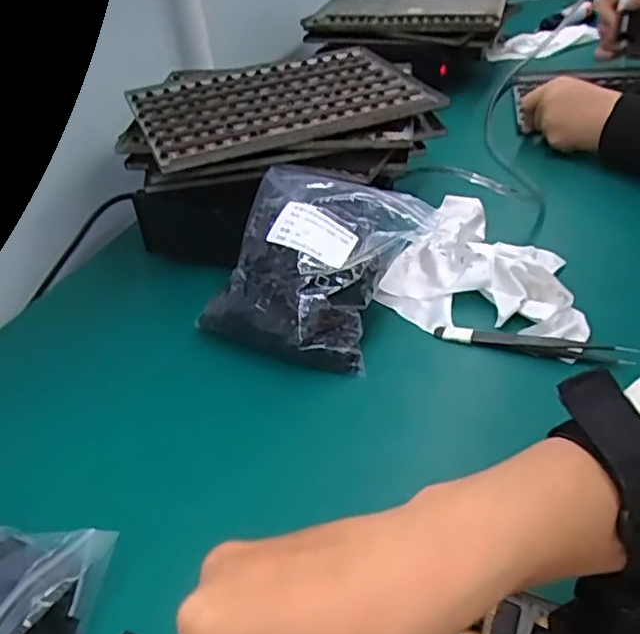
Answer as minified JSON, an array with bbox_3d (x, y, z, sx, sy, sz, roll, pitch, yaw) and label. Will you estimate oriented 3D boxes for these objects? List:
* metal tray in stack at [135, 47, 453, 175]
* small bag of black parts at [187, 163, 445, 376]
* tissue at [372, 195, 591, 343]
[{"bbox_3d":[-0.037,-0.196,0.579,0.243,0.007,0.182,-17,42,-14],"label":"metal tray in stack"},{"bbox_3d":[-0.003,-0.045,0.480,0.126,0.070,0.150,14,44,25],"label":"small bag of black parts"},{"bbox_3d":[0.141,-0.050,0.506,0.153,0.034,0.173,15,44,25],"label":"tissue"}]

